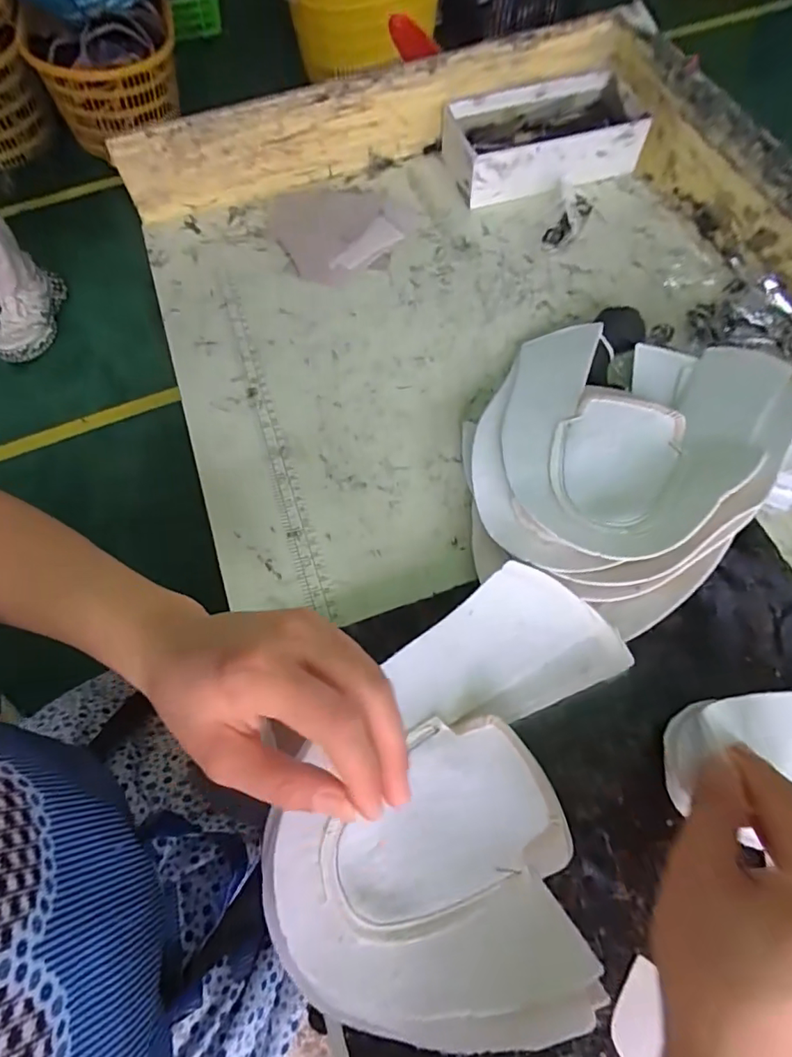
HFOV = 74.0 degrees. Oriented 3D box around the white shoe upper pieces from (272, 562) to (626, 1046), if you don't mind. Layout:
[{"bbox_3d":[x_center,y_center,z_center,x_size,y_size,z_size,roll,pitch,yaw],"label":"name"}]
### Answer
[{"bbox_3d":[0.035,0.131,0.284,0.158,0.036,0.235,12,66,9],"label":"white shoe upper pieces"}]

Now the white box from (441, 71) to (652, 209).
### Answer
[{"bbox_3d":[0.155,-0.410,0.555,0.187,0.055,0.111,-12,64,-4],"label":"white box"}]

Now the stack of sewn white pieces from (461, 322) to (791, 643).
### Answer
[{"bbox_3d":[0.159,-0.060,0.380,0.200,0.056,0.253,26,69,15],"label":"stack of sewn white pieces"}]

